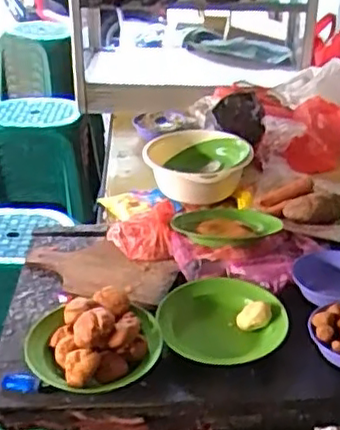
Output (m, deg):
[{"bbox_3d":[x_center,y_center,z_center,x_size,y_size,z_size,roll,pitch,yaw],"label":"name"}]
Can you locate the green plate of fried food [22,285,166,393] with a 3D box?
[{"bbox_3d":[-0.122,0.194,1.045,0.209,0.075,0.194,0,32,0],"label":"green plate of fried food"}]

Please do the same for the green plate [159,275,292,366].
[{"bbox_3d":[0.085,0.181,1.108,0.202,0.043,0.192,0,32,0],"label":"green plate"}]

